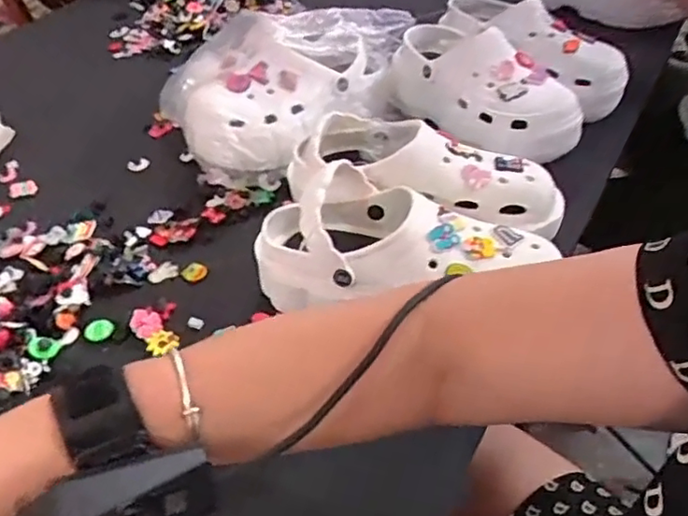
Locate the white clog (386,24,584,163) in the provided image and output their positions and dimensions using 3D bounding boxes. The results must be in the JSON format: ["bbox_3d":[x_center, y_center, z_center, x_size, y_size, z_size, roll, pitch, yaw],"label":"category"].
[{"bbox_3d":[0.164,-0.203,0.741,0.241,0.097,0.109,32,55,32],"label":"white clog"}]

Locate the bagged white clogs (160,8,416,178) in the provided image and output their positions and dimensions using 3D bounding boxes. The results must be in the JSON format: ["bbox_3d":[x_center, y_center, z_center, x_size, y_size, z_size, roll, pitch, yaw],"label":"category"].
[{"bbox_3d":[-0.061,-0.228,0.792,0.317,0.115,0.235,-21,47,-17],"label":"bagged white clogs"}]

